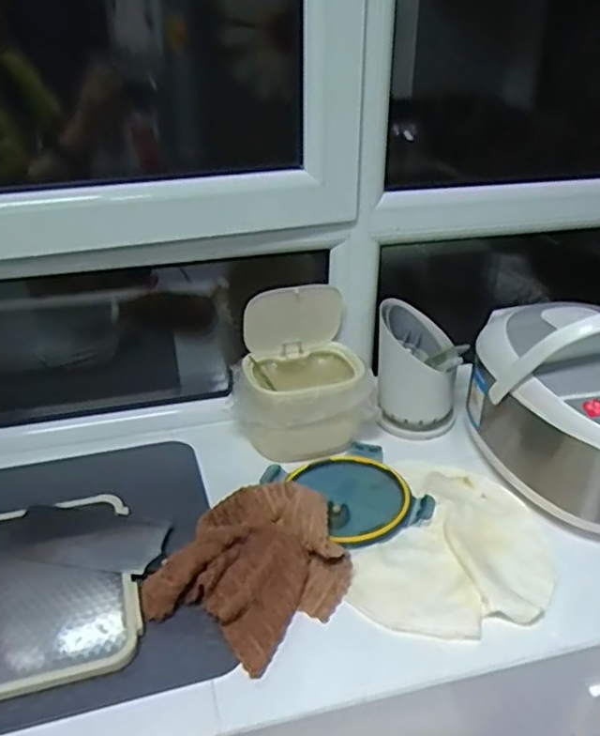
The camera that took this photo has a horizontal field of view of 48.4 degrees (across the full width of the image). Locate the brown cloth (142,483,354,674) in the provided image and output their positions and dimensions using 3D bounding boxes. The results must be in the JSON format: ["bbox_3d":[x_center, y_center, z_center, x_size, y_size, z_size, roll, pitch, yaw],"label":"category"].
[{"bbox_3d":[-0.041,0.207,0.717,0.166,0.058,0.212,18,35,29],"label":"brown cloth"}]

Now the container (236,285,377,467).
[{"bbox_3d":[0.006,0.006,0.902,0.185,0.200,0.126,-5,30,-8],"label":"container"}]

